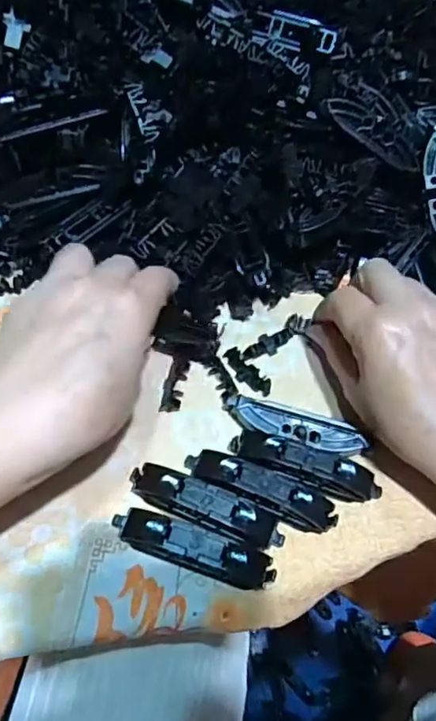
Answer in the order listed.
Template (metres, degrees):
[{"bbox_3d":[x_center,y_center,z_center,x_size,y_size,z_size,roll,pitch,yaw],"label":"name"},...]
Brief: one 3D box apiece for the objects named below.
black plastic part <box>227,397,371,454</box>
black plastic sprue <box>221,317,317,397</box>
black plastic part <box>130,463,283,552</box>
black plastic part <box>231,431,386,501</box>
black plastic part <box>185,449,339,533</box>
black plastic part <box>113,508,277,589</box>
[{"bbox_3d":[0.042,0.037,0.314,0.078,0.010,0.017,17,61,6],"label":"black plastic part"},{"bbox_3d":[0.032,-0.006,0.347,0.034,0.011,0.055,41,69,18],"label":"black plastic sprue"},{"bbox_3d":[-0.006,0.075,0.287,0.079,0.018,0.022,21,61,8],"label":"black plastic part"},{"bbox_3d":[0.047,0.055,0.302,0.081,0.012,0.023,14,60,4],"label":"black plastic part"},{"bbox_3d":[0.022,0.066,0.295,0.080,0.017,0.021,20,61,8],"label":"black plastic part"},{"bbox_3d":[-0.012,0.091,0.278,0.080,0.018,0.018,16,61,6],"label":"black plastic part"}]

